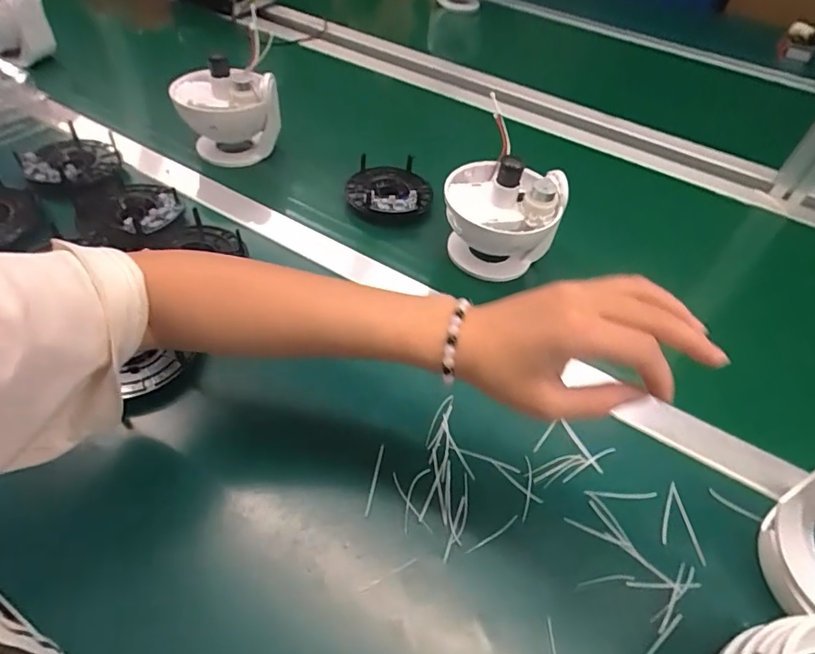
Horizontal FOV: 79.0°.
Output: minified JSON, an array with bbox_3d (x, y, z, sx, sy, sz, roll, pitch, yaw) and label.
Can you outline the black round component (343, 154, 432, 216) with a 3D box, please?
[{"bbox_3d":[-0.023,-0.166,0.590,0.095,0.030,0.114,-2,50,-6],"label":"black round component"}]

